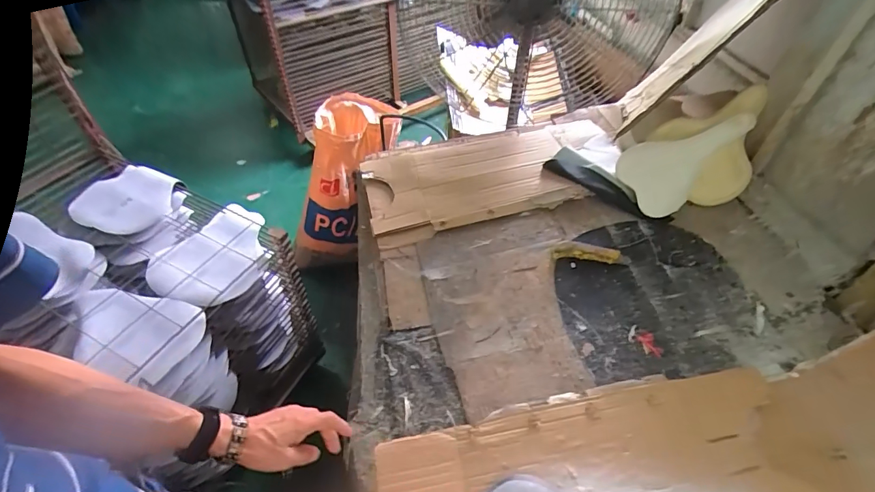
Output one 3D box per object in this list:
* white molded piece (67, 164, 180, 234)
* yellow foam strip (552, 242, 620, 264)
[{"bbox_3d":[-0.798,-0.120,1.113,0.224,0.061,0.272,-9,49,-8],"label":"white molded piece"},{"bbox_3d":[0.287,0.012,0.832,0.123,0.009,0.035,6,71,4],"label":"yellow foam strip"}]

